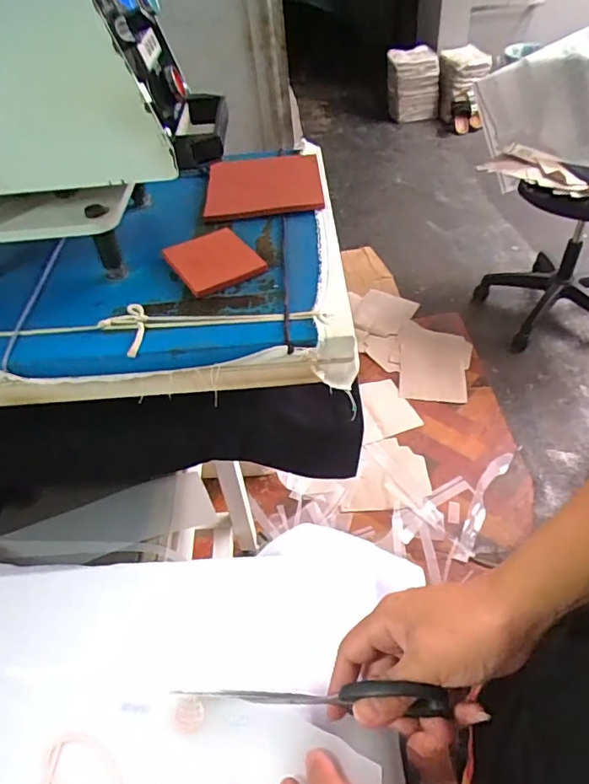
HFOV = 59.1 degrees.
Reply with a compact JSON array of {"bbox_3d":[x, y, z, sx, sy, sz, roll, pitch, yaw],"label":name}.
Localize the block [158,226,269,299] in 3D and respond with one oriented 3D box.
[{"bbox_3d":[-0.081,-0.133,0.519,0.079,0.011,0.091,-24,49,-16],"label":"block"}]

